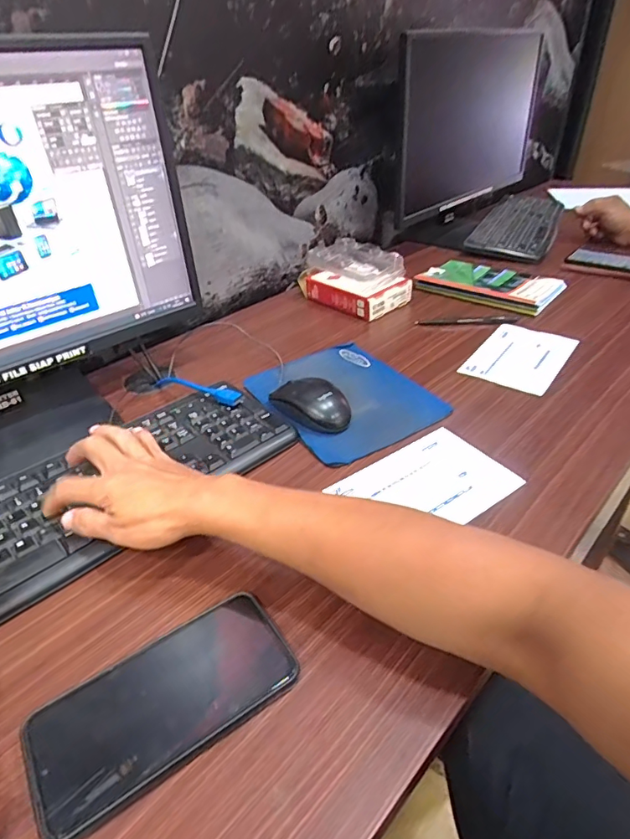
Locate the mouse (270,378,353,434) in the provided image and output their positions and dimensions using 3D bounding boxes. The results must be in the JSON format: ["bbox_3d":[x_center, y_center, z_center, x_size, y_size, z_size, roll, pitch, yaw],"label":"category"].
[{"bbox_3d":[-0.003,-0.021,0.557,0.090,0.033,0.059,25,45,32],"label":"mouse"}]

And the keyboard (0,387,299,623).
[{"bbox_3d":[-0.215,0.074,0.462,0.413,0.020,0.149,-28,43,-31],"label":"keyboard"}]

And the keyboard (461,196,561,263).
[{"bbox_3d":[0.443,-0.431,1.077,0.155,0.024,0.468,14,40,21],"label":"keyboard"}]

